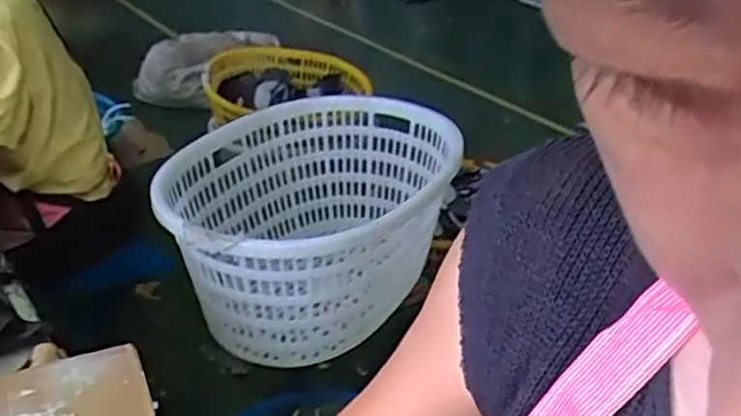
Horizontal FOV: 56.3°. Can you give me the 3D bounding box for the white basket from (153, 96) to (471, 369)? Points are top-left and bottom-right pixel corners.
[{"bbox_3d":[-0.090,0.036,1.356,0.446,0.341,0.585,20,36,25],"label":"white basket"}]

